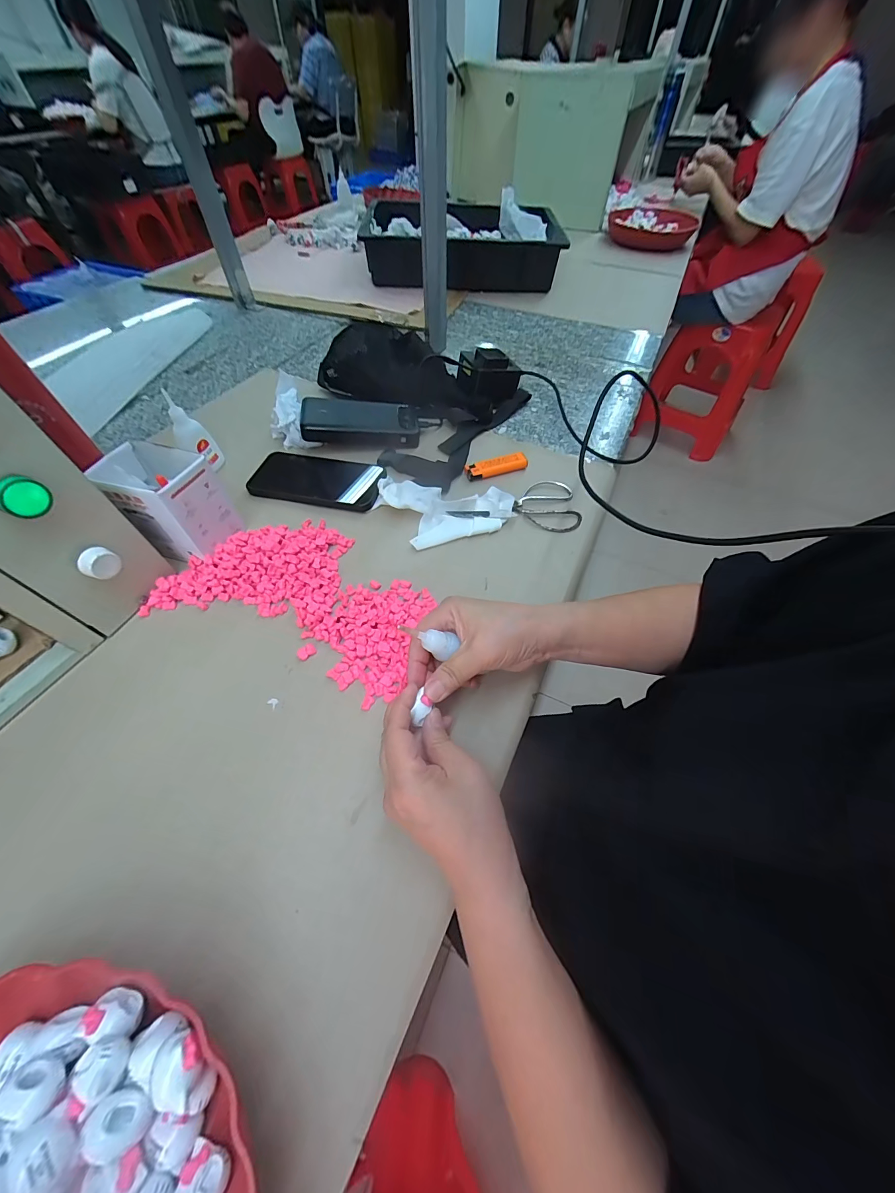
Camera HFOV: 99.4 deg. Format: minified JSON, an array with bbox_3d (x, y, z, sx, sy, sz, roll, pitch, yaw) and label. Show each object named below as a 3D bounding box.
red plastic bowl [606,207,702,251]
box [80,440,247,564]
[{"bbox_3d":[0.593,-1.081,1.108,0.219,0.057,0.232,0,56,0],"label":"red plastic bowl"},{"bbox_3d":[-0.281,-0.095,0.389,0.089,0.094,0.071,11,57,7],"label":"box"}]

